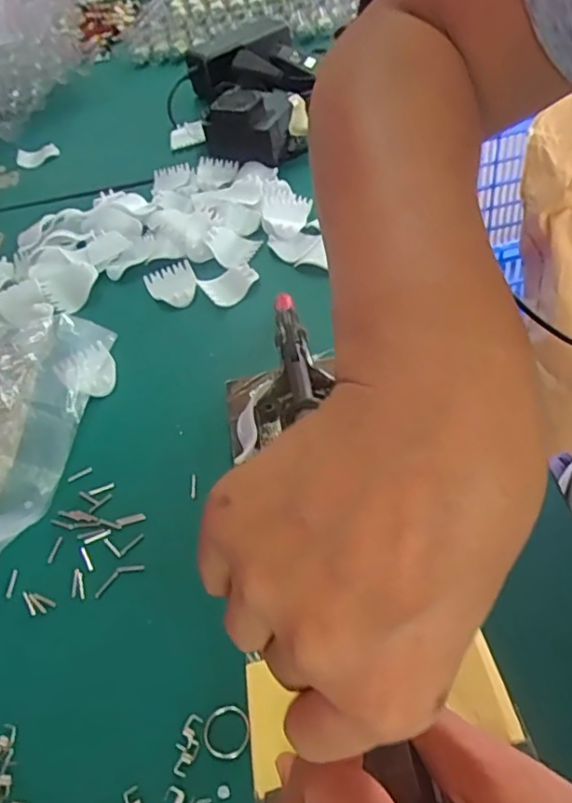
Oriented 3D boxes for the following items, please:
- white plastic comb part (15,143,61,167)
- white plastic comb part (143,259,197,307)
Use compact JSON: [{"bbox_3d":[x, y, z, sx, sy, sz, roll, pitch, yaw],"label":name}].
[{"bbox_3d":[-0.291,-0.288,0.700,0.049,0.018,0.017,-28,51,-17],"label":"white plastic comb part"},{"bbox_3d":[-0.092,-0.095,0.485,0.039,0.006,0.050,-21,49,-12],"label":"white plastic comb part"}]

